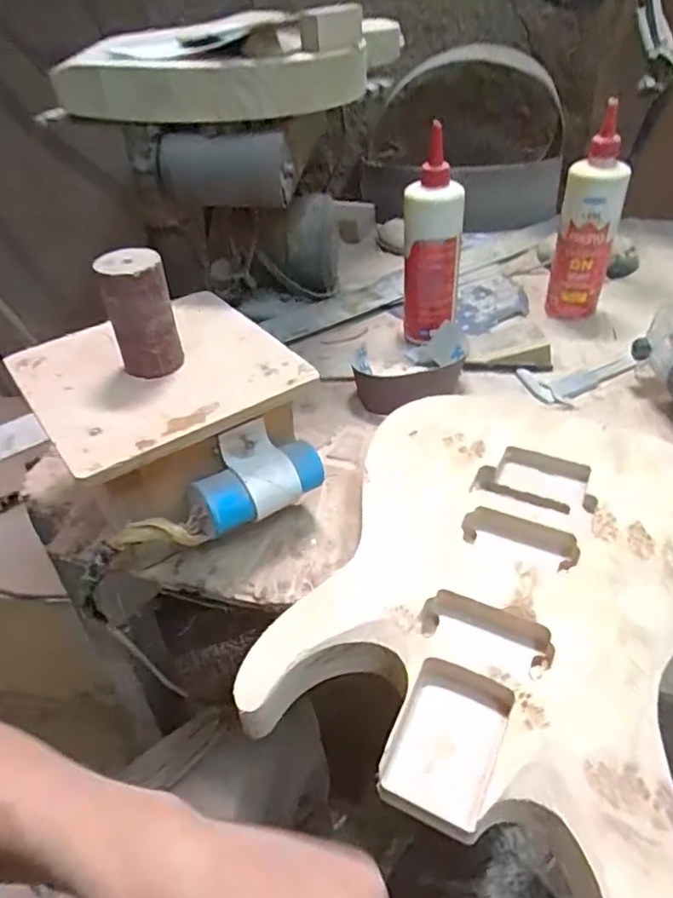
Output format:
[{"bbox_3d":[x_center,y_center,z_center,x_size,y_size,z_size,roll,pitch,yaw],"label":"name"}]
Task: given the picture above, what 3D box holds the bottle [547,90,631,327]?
[{"bbox_3d":[0.302,-0.266,0.713,0.065,0.219,0.051,-5,41,-1],"label":"bottle"}]

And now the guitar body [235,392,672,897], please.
[{"bbox_3d":[0.123,0.097,0.430,0.281,0.045,0.408,20,47,25],"label":"guitar body"}]

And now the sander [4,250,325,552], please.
[{"bbox_3d":[-0.142,-0.057,0.483,0.193,0.181,0.215,-27,46,-26],"label":"sander"}]

